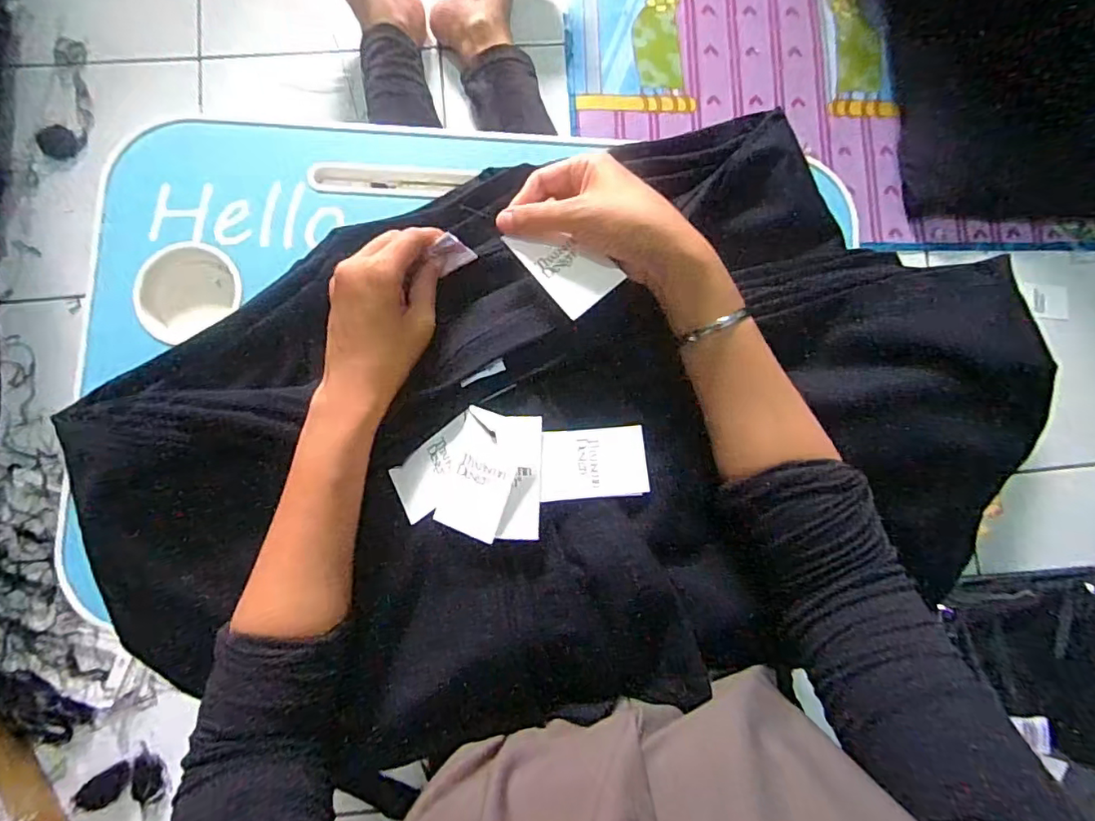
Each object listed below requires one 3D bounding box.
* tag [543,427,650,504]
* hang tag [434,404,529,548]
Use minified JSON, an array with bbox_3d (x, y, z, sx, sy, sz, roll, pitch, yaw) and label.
[{"bbox_3d":[0.031,0.035,0.365,0.071,0.004,0.046,-3,82,-6],"label":"tag"},{"bbox_3d":[-0.044,0.041,0.357,0.044,0.012,0.078,18,86,1],"label":"hang tag"}]

